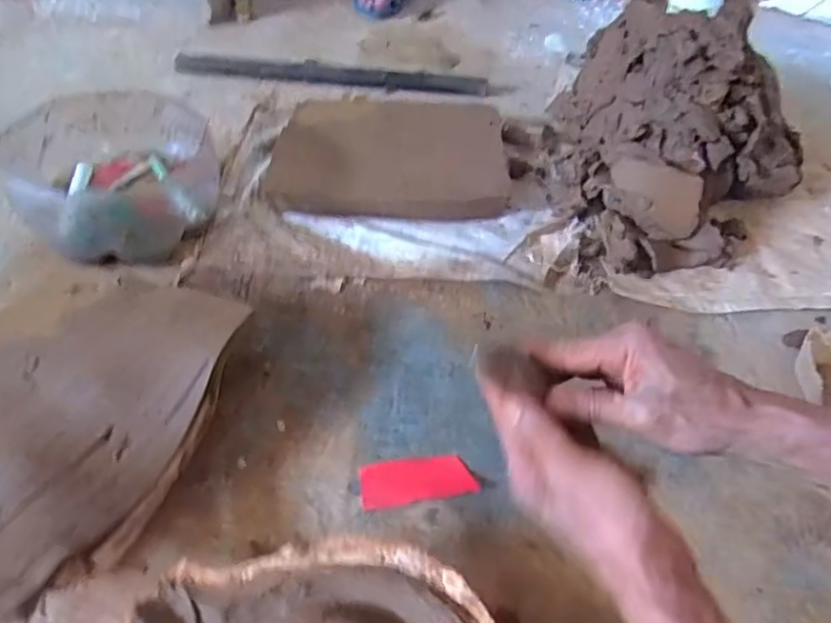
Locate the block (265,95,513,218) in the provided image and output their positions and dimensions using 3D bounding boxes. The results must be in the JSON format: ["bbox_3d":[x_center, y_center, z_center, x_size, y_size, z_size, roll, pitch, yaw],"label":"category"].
[{"bbox_3d":[-0.034,-0.234,0.904,0.352,0.074,0.229,0,47,-6],"label":"block"}]

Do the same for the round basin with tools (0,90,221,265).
[{"bbox_3d":[-0.376,-0.159,0.766,0.234,0.124,0.248,3,47,-3],"label":"round basin with tools"}]

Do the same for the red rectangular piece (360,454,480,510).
[{"bbox_3d":[0.001,0.162,0.580,0.106,0.010,0.048,-4,48,-10],"label":"red rectangular piece"}]

